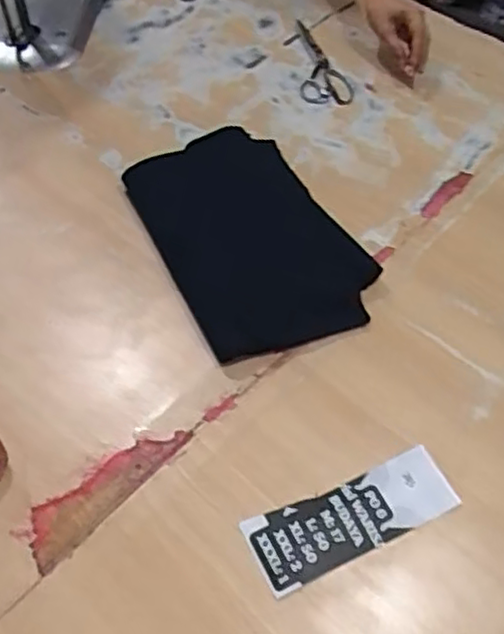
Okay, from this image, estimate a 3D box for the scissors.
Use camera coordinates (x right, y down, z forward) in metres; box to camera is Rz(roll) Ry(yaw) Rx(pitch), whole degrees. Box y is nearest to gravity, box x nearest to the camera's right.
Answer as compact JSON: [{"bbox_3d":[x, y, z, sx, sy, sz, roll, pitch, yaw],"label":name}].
[{"bbox_3d":[0.100,-0.419,1.098,0.079,0.009,0.239,-14,57,-9],"label":"scissors"}]

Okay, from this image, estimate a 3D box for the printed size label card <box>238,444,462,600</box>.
[{"bbox_3d":[0.099,0.197,0.656,0.205,0.005,0.073,-21,61,-15],"label":"printed size label card"}]

